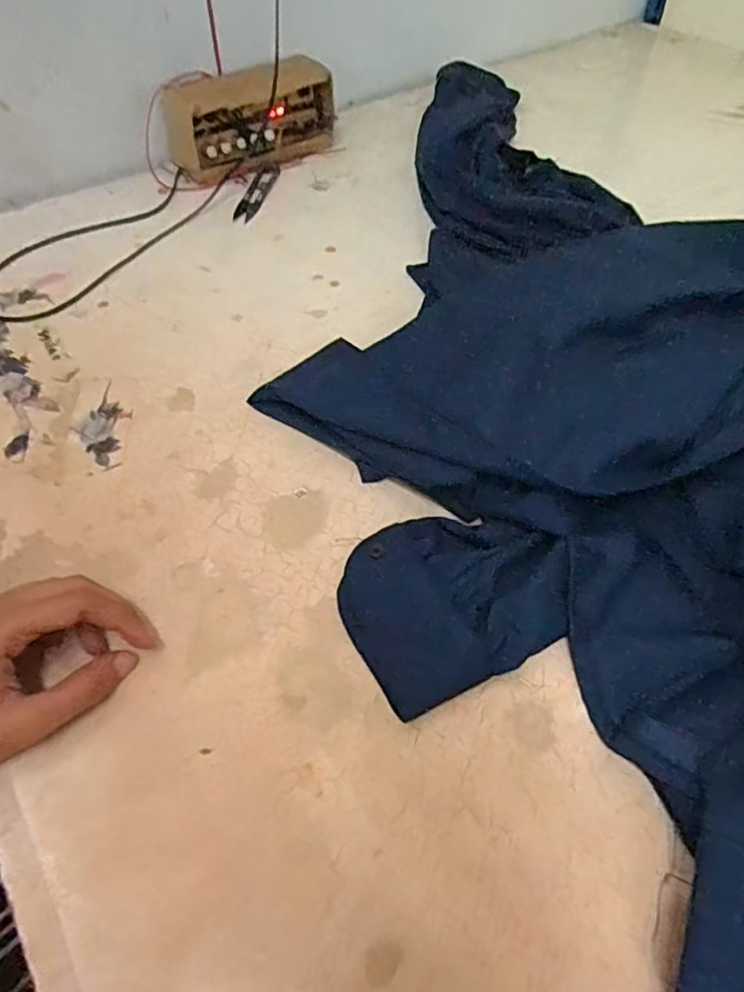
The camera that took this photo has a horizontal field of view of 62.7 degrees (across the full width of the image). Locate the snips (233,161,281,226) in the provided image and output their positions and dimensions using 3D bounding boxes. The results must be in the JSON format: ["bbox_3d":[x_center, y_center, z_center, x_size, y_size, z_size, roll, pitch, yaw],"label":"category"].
[{"bbox_3d":[-0.127,-0.336,0.671,0.022,0.008,0.117,11,54,9],"label":"snips"}]

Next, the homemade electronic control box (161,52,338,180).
[{"bbox_3d":[-0.133,-0.428,0.689,0.193,0.091,0.077,-21,56,-15],"label":"homemade electronic control box"}]

